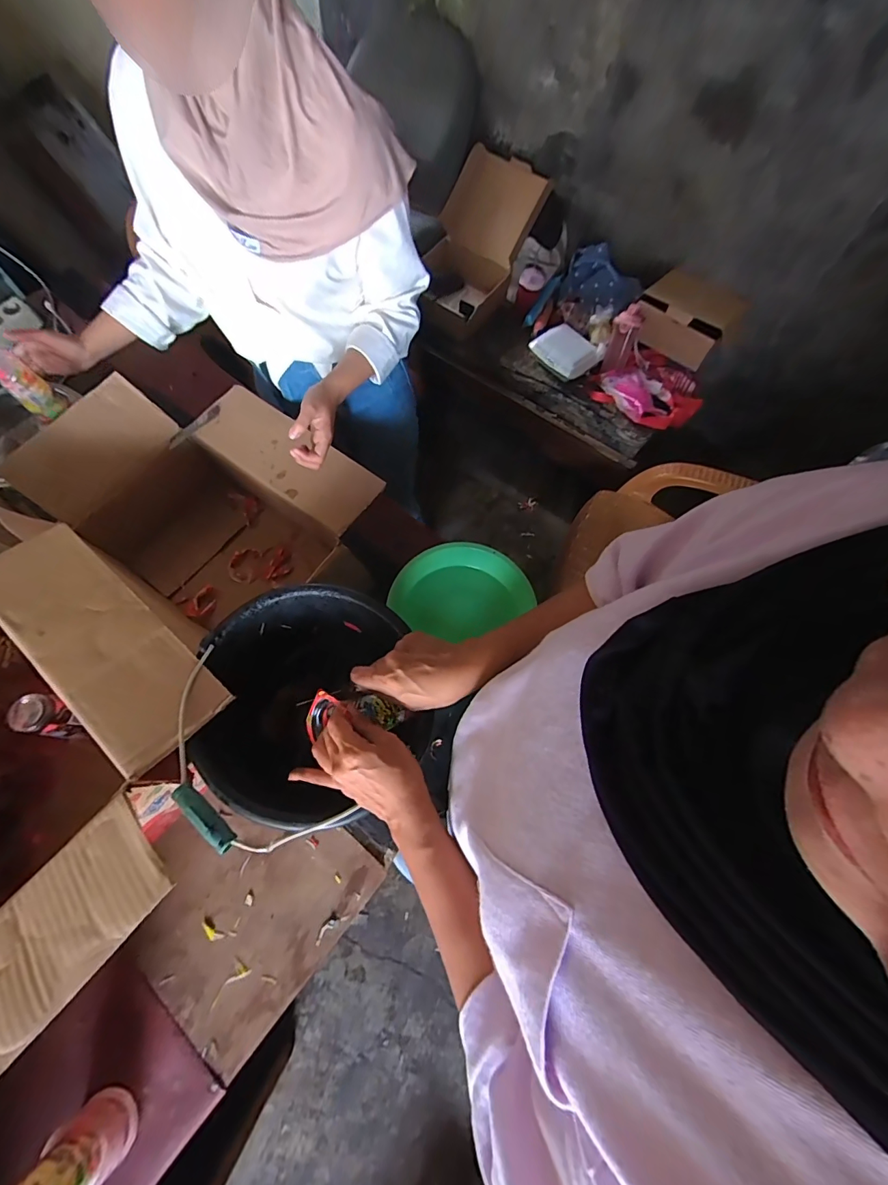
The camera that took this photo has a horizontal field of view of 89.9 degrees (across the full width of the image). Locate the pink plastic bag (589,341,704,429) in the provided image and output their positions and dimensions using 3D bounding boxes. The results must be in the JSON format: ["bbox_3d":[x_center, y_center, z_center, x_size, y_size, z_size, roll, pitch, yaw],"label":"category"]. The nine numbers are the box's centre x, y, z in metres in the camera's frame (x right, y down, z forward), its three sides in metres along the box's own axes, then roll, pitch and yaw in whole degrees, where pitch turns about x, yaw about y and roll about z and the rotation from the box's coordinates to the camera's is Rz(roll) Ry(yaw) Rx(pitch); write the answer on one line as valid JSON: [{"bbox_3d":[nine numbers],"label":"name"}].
[{"bbox_3d":[0.653,-0.647,1.430,0.310,0.096,0.289,43,73,13],"label":"pink plastic bag"}]

